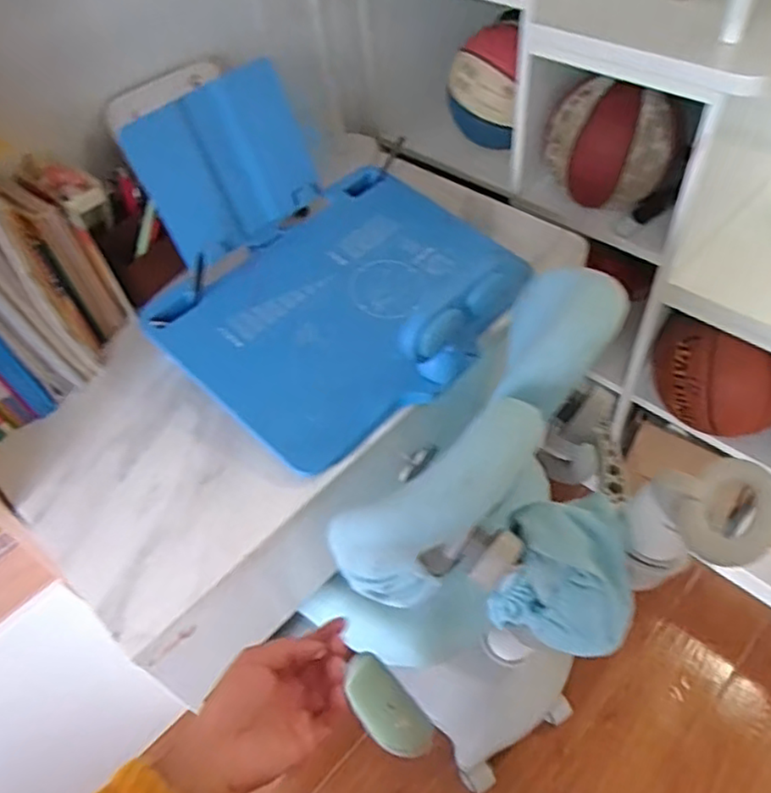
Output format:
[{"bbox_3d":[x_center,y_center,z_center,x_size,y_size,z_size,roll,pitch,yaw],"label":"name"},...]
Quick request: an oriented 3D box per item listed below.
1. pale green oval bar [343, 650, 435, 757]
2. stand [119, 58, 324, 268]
[{"bbox_3d":[0.008,0.383,0.773,0.061,0.201,0.025,-44,29,-27],"label":"pale green oval bar"},{"bbox_3d":[-0.210,-0.315,0.880,0.237,0.203,0.026,-38,44,-21],"label":"stand"}]

